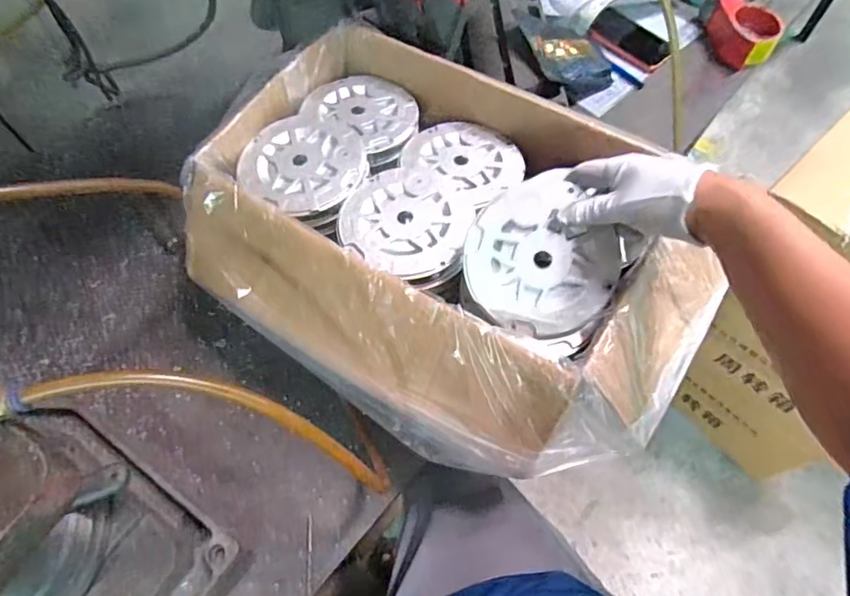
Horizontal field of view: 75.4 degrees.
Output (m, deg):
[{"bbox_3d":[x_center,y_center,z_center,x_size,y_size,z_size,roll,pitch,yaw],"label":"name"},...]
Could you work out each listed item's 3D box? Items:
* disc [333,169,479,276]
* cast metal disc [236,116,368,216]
[{"bbox_3d":[-0.021,-0.081,0.560,0.131,0.008,0.126,-1,62,1],"label":"disc"},{"bbox_3d":[-0.135,-0.147,0.596,0.136,0.010,0.120,29,67,16],"label":"cast metal disc"}]

